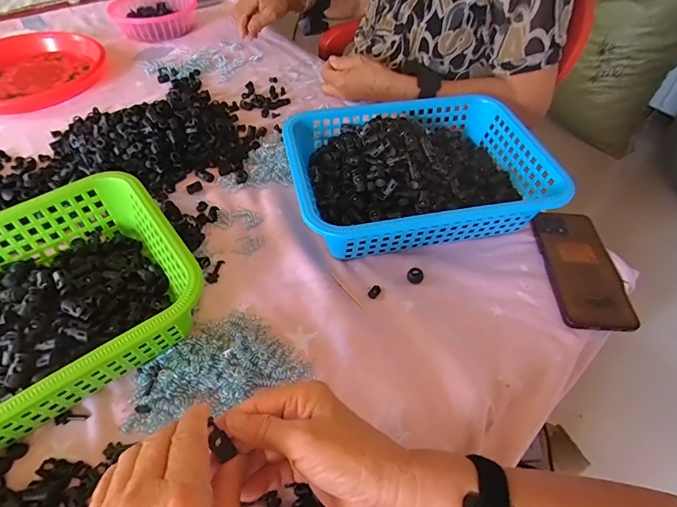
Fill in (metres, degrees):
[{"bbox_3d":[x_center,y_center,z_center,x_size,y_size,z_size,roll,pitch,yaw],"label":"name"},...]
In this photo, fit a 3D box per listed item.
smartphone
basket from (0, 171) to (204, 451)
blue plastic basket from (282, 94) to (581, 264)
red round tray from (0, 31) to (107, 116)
[{"bbox_3d":[0.278,0.015,0.456,0.078,0.014,0.154,3,52,-1],"label":"smartphone"},{"bbox_3d":[-0.286,0.057,0.353,0.292,0.071,0.208,-32,60,-25],"label":"basket"},{"bbox_3d":[0.091,-0.097,0.490,0.288,0.082,0.205,-7,52,-9],"label":"blue plastic basket"},{"bbox_3d":[-0.537,-0.315,0.676,0.217,0.037,0.210,2,52,-2],"label":"red round tray"}]

